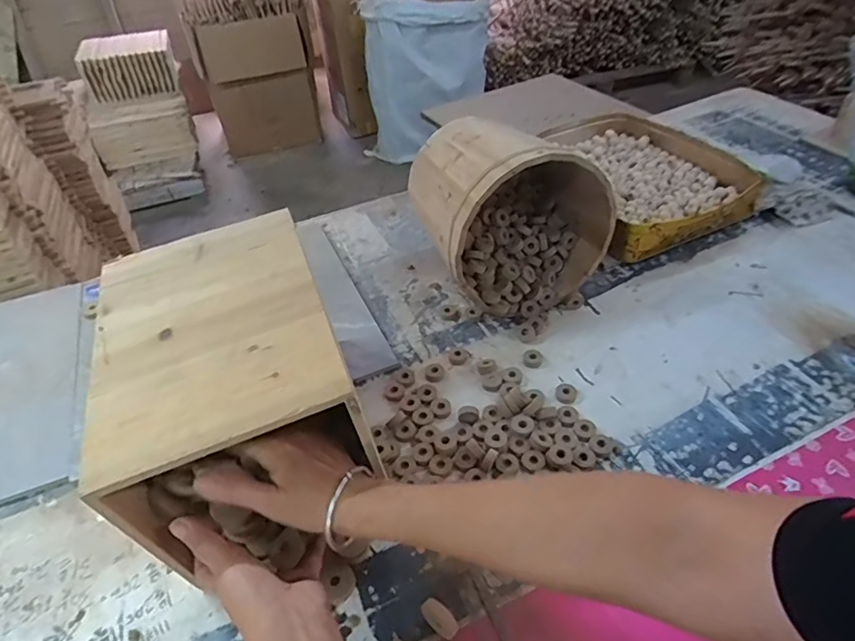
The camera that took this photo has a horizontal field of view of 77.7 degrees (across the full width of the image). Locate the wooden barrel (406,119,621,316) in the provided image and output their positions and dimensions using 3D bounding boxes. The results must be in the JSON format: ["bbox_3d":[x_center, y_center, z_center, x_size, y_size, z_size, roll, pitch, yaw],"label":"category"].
[{"bbox_3d":[0.118,-0.162,0.769,0.238,0.232,0.224,-15,43,-11],"label":"wooden barrel"}]

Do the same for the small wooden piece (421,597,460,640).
[{"bbox_3d":[0.011,0.259,0.459,0.035,0.032,0.014,30,52,32],"label":"small wooden piece"}]

